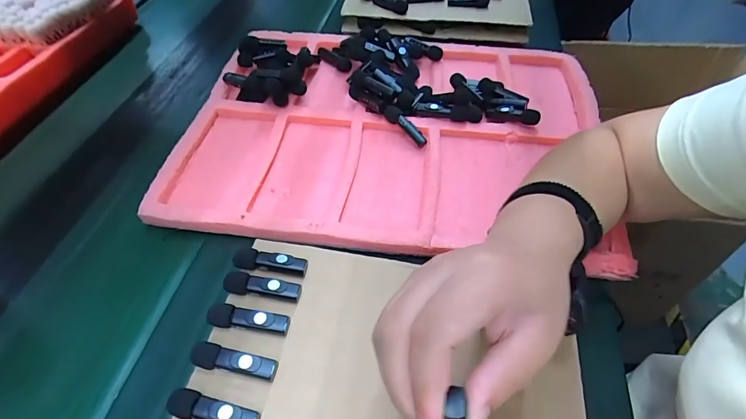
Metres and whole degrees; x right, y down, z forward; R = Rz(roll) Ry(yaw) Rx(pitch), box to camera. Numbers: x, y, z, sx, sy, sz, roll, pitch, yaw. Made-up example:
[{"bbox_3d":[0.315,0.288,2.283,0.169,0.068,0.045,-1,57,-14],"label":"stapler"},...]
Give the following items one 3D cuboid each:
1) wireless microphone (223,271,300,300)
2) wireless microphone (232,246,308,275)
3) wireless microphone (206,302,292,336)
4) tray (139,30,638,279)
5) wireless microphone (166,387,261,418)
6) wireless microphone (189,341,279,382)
[{"bbox_3d":[-0.096,0.067,0.350,0.065,0.014,0.016,4,51,8],"label":"wireless microphone"},{"bbox_3d":[-0.093,0.048,0.367,0.065,0.016,0.017,5,51,9],"label":"wireless microphone"},{"bbox_3d":[-0.102,0.090,0.332,0.065,0.012,0.017,4,51,7],"label":"wireless microphone"},{"bbox_3d":[0.014,-0.120,0.511,0.482,0.045,0.386,6,53,3],"label":"tray"},{"bbox_3d":[-0.114,0.144,0.290,0.065,0.015,0.018,7,51,10],"label":"wireless microphone"},{"bbox_3d":[-0.107,0.116,0.312,0.066,0.014,0.018,6,51,9],"label":"wireless microphone"}]

